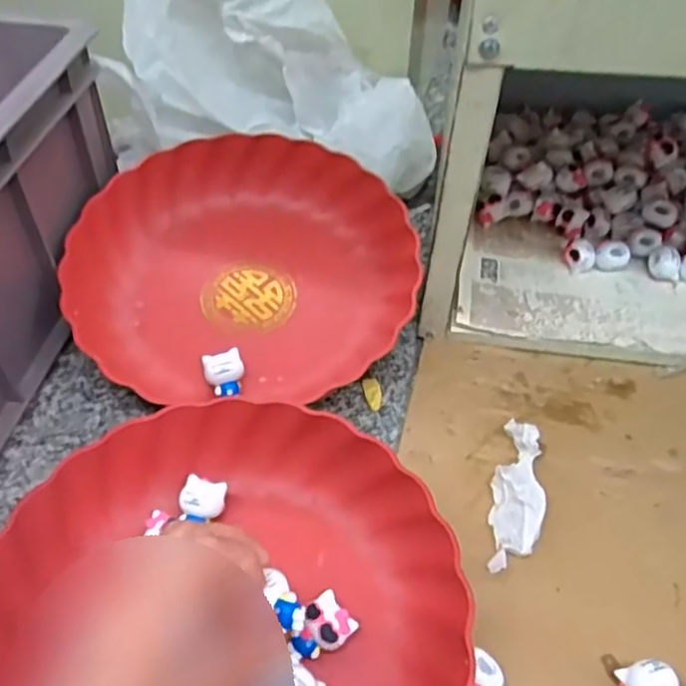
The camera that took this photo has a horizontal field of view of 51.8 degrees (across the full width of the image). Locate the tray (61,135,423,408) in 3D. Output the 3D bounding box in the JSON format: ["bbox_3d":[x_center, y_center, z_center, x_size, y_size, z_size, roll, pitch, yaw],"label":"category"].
[{"bbox_3d":[-0.073,-0.057,0.518,0.241,0.053,0.223,-15,53,-13],"label":"tray"}]

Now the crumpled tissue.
[{"bbox_3d":[0.103,0.091,0.418,0.028,0.024,0.094,9,51,6],"label":"crumpled tissue"}]

